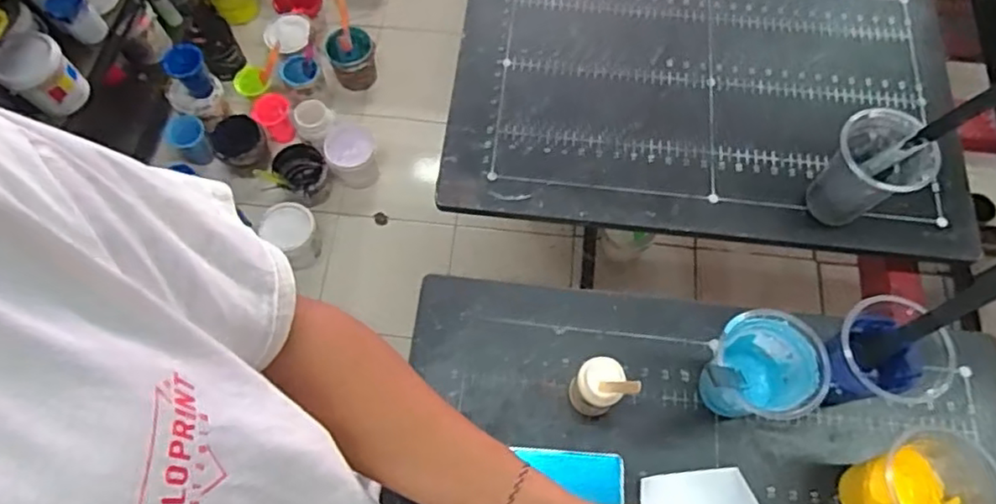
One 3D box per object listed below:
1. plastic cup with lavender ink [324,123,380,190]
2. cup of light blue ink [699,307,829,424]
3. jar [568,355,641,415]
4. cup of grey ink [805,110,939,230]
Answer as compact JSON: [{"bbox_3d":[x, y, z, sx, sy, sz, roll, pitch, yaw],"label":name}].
[{"bbox_3d":[-0.351,-0.233,1.528,0.114,0.113,0.135,-12,69,-5],"label":"plastic cup with lavender ink"},{"bbox_3d":[0.233,0.108,0.568,0.086,0.114,0.085,-10,69,-3],"label":"cup of light blue ink"},{"bbox_3d":[0.091,0.116,0.563,0.042,0.135,0.043,-1,69,1],"label":"jar"},{"bbox_3d":[0.377,-0.080,0.650,0.078,0.117,0.086,-41,73,-13],"label":"cup of grey ink"}]

